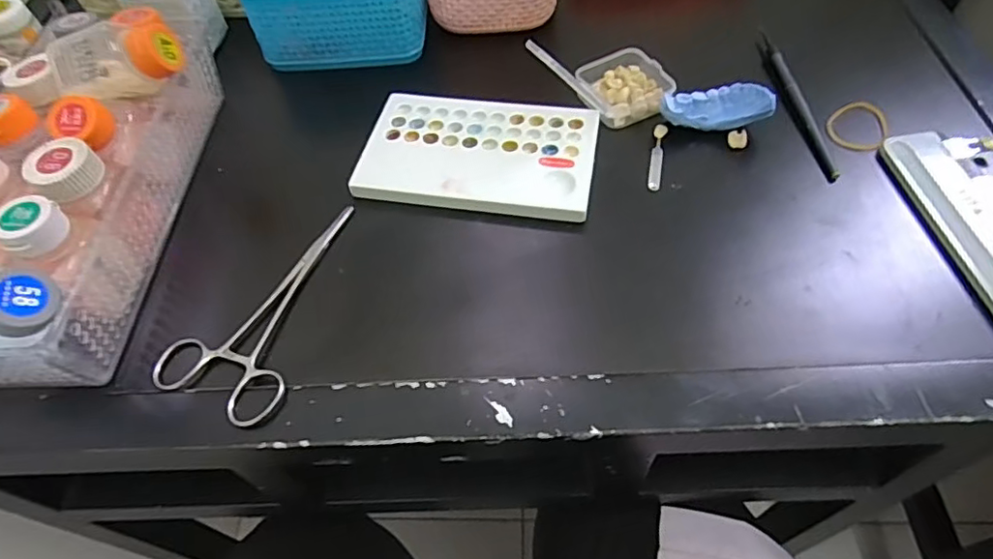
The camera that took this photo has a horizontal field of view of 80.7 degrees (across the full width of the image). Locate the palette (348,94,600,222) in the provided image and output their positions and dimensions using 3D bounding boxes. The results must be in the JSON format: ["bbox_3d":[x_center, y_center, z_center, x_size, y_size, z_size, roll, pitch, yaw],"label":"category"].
[{"bbox_3d":[-0.011,-0.083,0.396,0.151,0.016,0.101,6,56,9],"label":"palette"}]

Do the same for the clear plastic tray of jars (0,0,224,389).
[{"bbox_3d":[-0.305,-0.063,0.361,0.214,0.096,0.272,0,55,4],"label":"clear plastic tray of jars"}]

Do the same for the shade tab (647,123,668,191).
[{"bbox_3d":[0.107,-0.082,0.389,0.009,0.005,0.058,10,56,11],"label":"shade tab"}]

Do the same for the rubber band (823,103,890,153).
[{"bbox_3d":[0.252,-0.108,0.406,0.040,0.005,0.047,31,63,23],"label":"rubber band"}]

